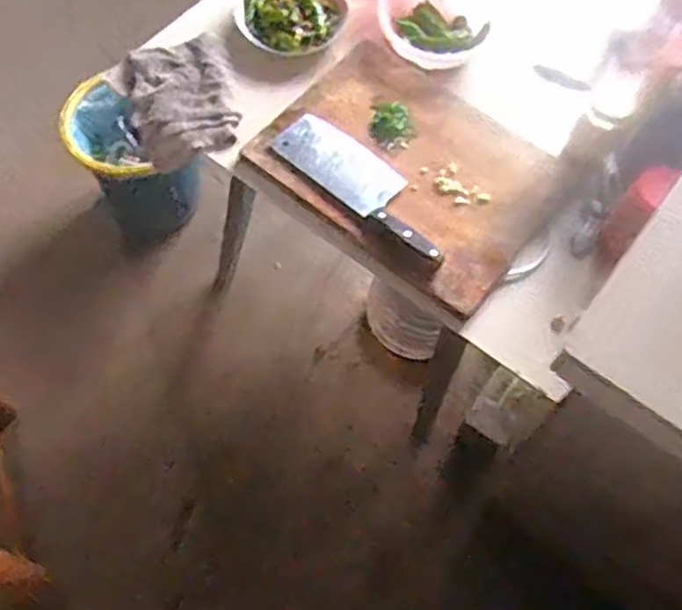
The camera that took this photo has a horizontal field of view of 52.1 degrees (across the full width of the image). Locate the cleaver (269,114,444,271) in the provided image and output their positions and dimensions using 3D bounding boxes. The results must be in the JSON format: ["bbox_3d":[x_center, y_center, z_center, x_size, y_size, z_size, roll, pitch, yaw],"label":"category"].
[{"bbox_3d":[0.040,-0.169,0.957,0.293,0.024,0.092,39,69,17],"label":"cleaver"}]

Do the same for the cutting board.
[{"bbox_3d":[0.096,-0.191,0.998,0.390,0.041,0.319,35,68,15],"label":"cutting board"}]

